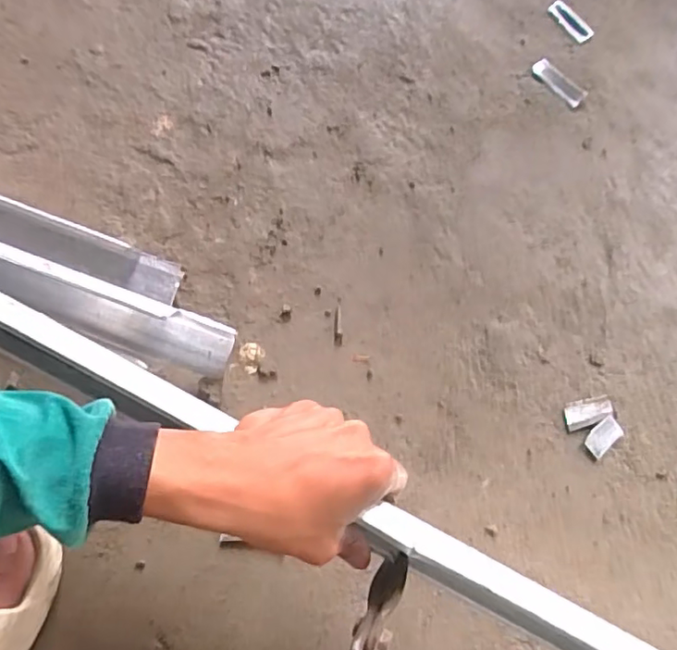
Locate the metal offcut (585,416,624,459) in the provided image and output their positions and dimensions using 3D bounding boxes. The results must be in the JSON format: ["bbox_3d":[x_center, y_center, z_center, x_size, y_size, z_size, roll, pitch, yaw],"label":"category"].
[{"bbox_3d":[0.207,0.087,0.457,0.030,0.006,0.018,-42,78,-10],"label":"metal offcut"}]

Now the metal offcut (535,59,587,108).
[{"bbox_3d":[0.209,-0.231,0.554,0.055,0.007,0.018,42,78,11],"label":"metal offcut"}]

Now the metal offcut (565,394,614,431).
[{"bbox_3d":[0.198,0.069,0.463,0.037,0.006,0.020,-17,75,-4],"label":"metal offcut"}]

